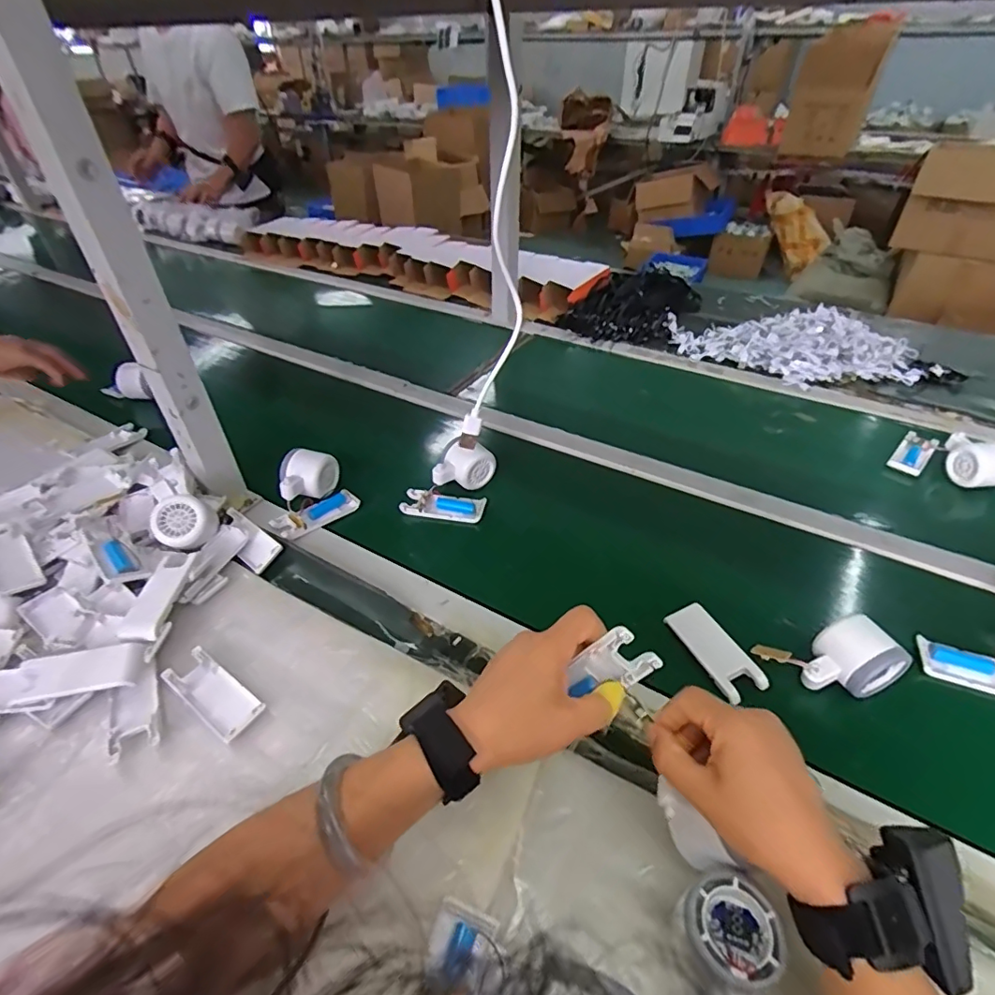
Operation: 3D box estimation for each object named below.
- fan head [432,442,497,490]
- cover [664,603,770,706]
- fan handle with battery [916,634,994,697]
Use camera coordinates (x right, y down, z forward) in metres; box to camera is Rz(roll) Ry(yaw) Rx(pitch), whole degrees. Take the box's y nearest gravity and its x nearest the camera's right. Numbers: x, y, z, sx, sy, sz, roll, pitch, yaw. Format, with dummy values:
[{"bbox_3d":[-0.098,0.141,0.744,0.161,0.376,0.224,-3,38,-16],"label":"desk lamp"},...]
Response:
[{"bbox_3d":[-0.042,-0.042,0.688,0.082,0.058,0.047,-3,40,-2],"label":"fan head"},{"bbox_3d":[0.205,0.144,0.500,0.039,0.007,0.100,-39,43,5],"label":"cover"},{"bbox_3d":[0.447,0.161,0.485,0.102,0.012,0.043,13,42,16],"label":"fan handle with battery"}]

